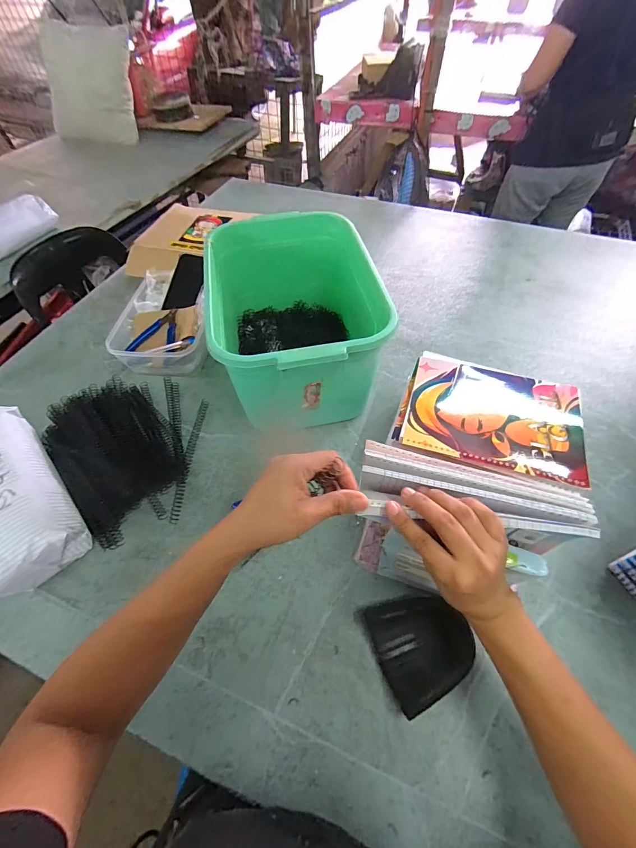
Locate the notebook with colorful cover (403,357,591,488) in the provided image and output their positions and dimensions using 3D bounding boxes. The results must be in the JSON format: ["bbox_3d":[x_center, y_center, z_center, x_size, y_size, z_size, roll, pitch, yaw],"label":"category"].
[{"bbox_3d":[0.212,-0.012,0.416,0.192,0.013,0.145,13,56,11],"label":"notebook with colorful cover"}]

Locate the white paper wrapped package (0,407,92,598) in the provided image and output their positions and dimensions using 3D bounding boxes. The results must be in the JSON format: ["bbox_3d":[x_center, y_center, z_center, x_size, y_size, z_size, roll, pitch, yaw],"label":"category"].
[{"bbox_3d":[-0.407,0.088,0.459,0.115,0.089,0.263,-37,61,-22],"label":"white paper wrapped package"}]

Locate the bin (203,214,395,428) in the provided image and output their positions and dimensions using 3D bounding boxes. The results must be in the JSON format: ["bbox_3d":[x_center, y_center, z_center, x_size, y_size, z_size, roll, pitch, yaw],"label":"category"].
[{"bbox_3d":[-0.042,-0.164,0.561,0.223,0.183,0.347,-10,55,-6],"label":"bin"}]

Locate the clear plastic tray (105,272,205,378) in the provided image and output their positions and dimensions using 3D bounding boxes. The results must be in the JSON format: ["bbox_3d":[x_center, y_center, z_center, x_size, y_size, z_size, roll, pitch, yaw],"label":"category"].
[{"bbox_3d":[-0.277,-0.196,0.663,0.161,0.066,0.230,2,55,3],"label":"clear plastic tray"}]

